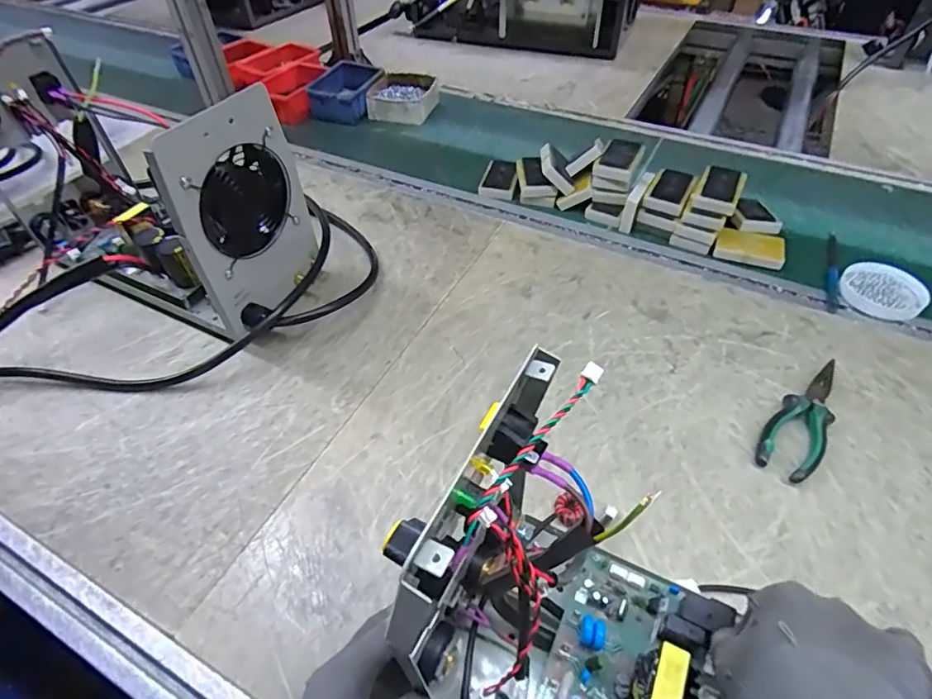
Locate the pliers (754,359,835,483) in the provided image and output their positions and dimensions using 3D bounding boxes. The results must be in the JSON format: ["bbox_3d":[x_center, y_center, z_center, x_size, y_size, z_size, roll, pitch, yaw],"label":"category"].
[{"bbox_3d":[0.329,0.064,0.512,0.050,0.017,0.147,29,55,24],"label":"pliers"}]

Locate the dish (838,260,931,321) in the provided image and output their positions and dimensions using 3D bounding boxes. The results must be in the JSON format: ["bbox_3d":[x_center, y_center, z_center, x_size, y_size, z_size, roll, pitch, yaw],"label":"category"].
[{"bbox_3d":[0.507,-0.073,0.636,0.089,0.014,0.089,-1,49,1],"label":"dish"}]

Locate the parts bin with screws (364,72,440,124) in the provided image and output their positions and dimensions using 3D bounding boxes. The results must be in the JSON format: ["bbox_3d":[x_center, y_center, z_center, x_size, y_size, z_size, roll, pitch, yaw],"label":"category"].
[{"bbox_3d":[-0.114,-0.457,0.961,0.121,0.046,0.131,1,49,2],"label":"parts bin with screws"}]

